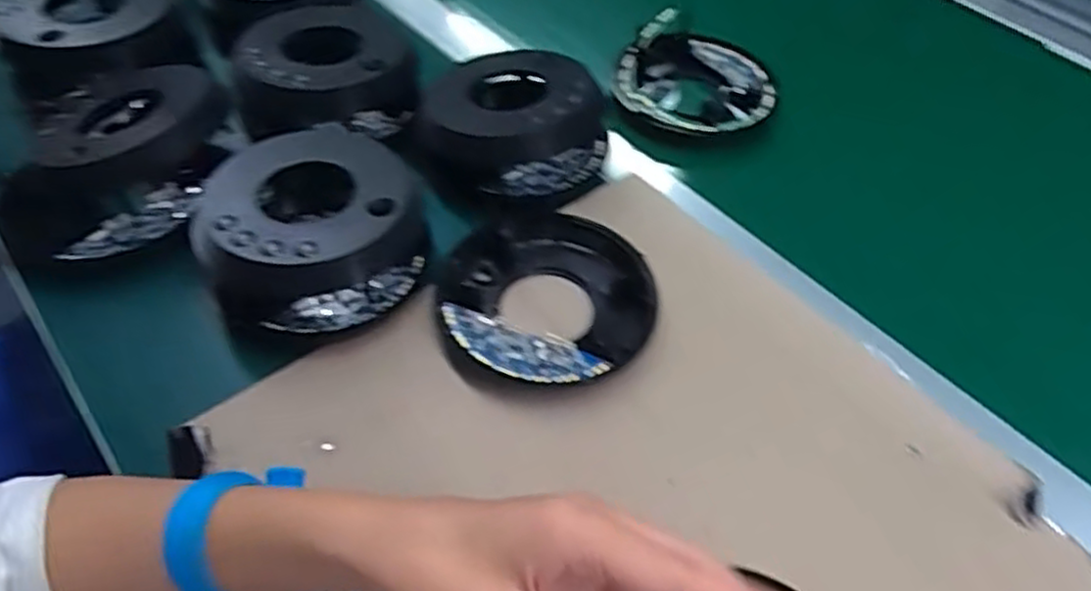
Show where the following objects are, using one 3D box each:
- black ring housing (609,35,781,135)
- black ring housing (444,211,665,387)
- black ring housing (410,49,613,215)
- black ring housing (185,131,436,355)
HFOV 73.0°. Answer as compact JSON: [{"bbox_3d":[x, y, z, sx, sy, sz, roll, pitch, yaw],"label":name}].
[{"bbox_3d":[0.117,-0.169,0.591,0.119,0.027,0.120,1,51,-1],"label":"black ring housing"},{"bbox_3d":[0.000,-0.004,0.441,0.120,0.015,0.126,-8,52,-9],"label":"black ring housing"},{"bbox_3d":[-0.021,-0.119,0.512,0.126,0.058,0.120,15,52,10],"label":"black ring housing"},{"bbox_3d":[-0.136,-0.037,0.438,0.125,0.062,0.123,-19,55,-17],"label":"black ring housing"}]

